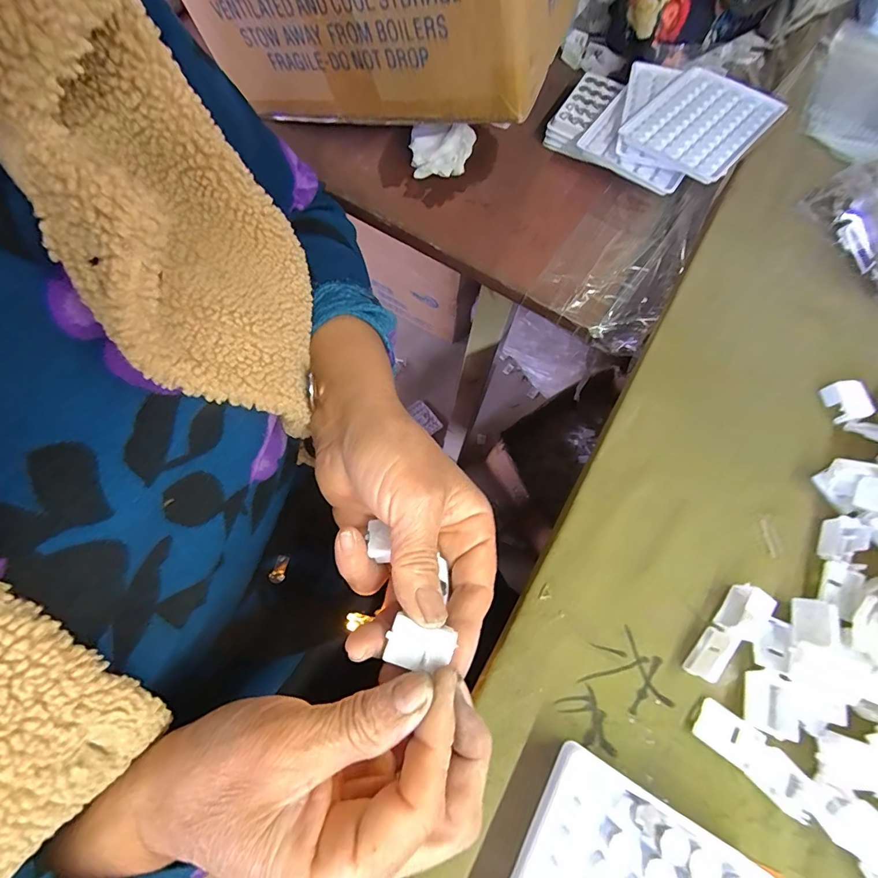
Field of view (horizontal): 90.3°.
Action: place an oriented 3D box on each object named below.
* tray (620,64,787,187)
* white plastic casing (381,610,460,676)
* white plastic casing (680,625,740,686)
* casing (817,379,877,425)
[{"bbox_3d":[0.230,-0.279,0.387,0.095,0.019,0.129,40,72,15],"label":"tray"},{"bbox_3d":[-0.008,0.085,0.179,0.026,0.006,0.017,11,67,4],"label":"white plastic casing"},{"bbox_3d":[0.139,0.109,0.221,0.012,0.012,0.028,42,73,12],"label":"white plastic casing"},{"bbox_3d":[0.263,-0.025,0.280,0.025,0.012,0.025,-10,70,-7],"label":"casing"}]

